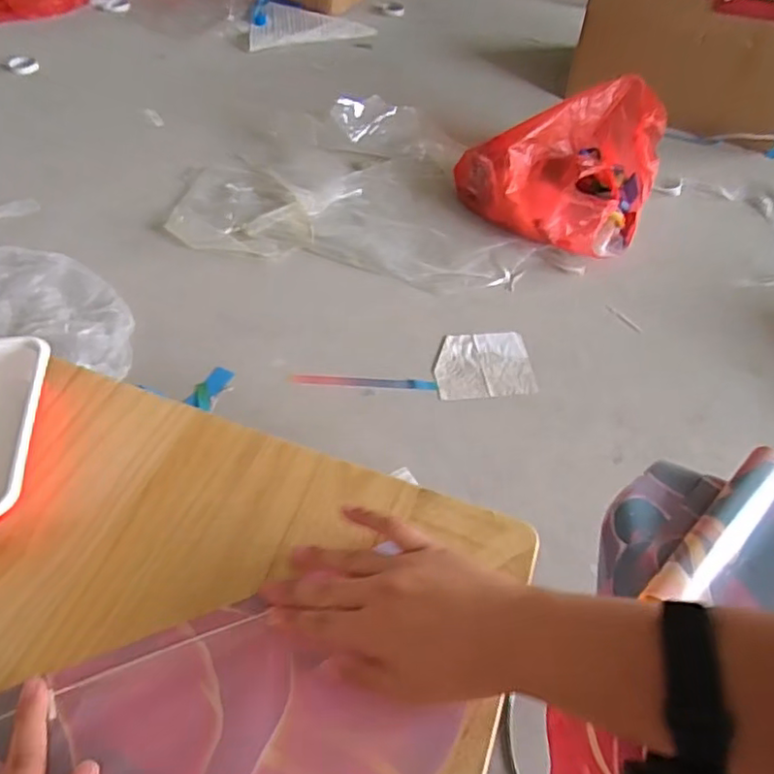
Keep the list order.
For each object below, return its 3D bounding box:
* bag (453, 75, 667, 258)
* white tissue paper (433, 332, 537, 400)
[{"bbox_3d":[0.400,-0.531,1.482,0.453,0.198,0.433,14,53,8],"label":"bag"},{"bbox_3d":[0.189,-0.043,1.212,0.196,0.009,0.177,-2,48,-10],"label":"white tissue paper"}]

